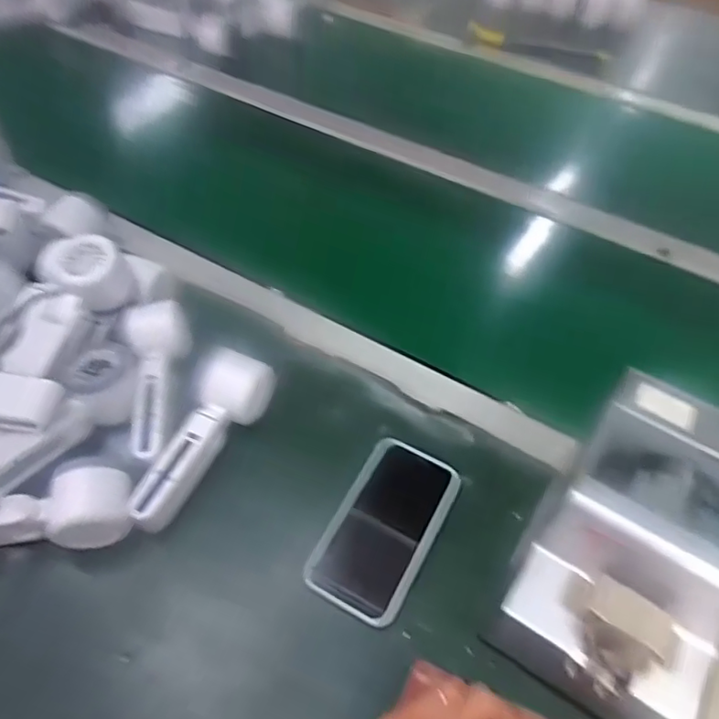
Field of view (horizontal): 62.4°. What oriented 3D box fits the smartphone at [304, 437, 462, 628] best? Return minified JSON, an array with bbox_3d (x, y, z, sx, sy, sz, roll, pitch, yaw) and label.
[{"bbox_3d":[0.021,0.133,0.480,0.079,0.011,0.142,23,55,16],"label":"smartphone"}]

